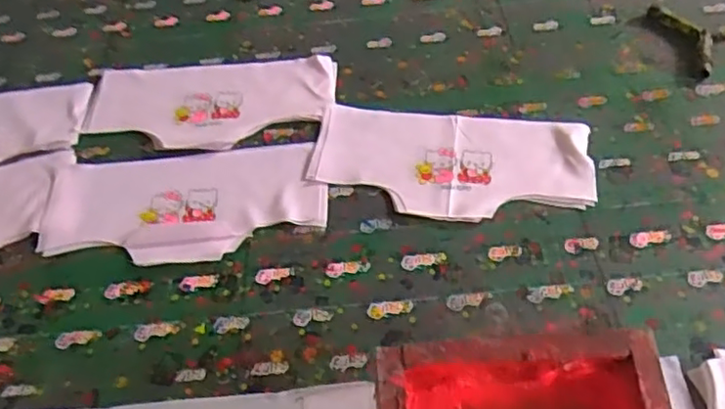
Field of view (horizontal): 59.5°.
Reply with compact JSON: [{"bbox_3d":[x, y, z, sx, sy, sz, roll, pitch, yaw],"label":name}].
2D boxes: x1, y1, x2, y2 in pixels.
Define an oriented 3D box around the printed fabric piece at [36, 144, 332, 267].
[{"bbox_3d":[-0.198,-0.006,0.708,0.313,0.007,0.163,1,51,6],"label":"printed fabric piece"}]

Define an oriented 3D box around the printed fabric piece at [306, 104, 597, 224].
[{"bbox_3d":[0.097,-0.047,0.712,0.305,0.009,0.152,7,52,11],"label":"printed fabric piece"}]

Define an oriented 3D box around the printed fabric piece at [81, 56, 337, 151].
[{"bbox_3d":[-0.195,-0.131,0.807,0.314,0.006,0.155,-2,50,4],"label":"printed fabric piece"}]

